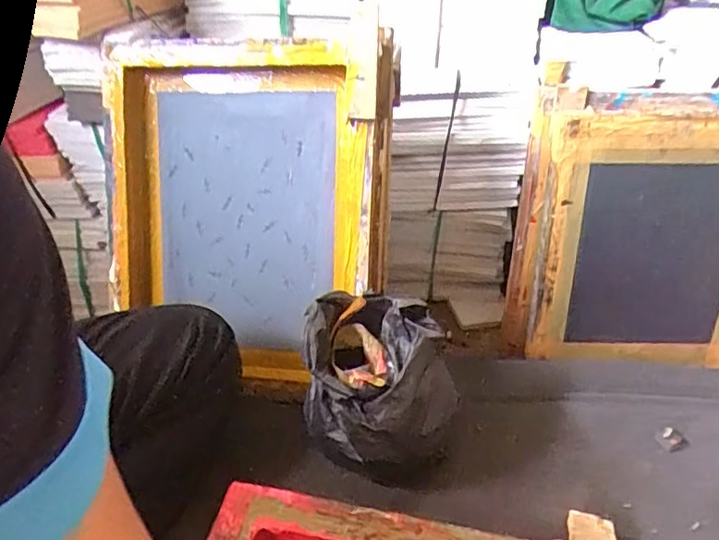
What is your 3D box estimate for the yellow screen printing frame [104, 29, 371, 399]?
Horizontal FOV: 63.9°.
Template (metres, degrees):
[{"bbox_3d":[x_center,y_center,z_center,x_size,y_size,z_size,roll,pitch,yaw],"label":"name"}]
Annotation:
[{"bbox_3d":[-0.159,-0.069,0.762,0.347,0.446,0.062,5,14,10],"label":"yellow screen printing frame"}]

